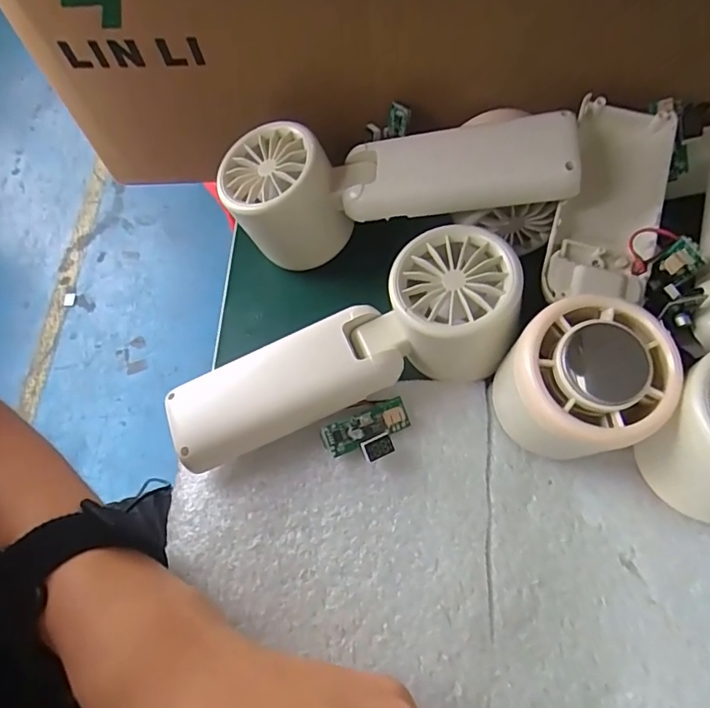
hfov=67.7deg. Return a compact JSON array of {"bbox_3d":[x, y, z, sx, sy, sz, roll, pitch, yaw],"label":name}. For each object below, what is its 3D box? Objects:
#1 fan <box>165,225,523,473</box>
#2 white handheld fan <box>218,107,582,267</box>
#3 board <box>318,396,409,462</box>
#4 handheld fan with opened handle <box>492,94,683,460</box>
[{"bbox_3d":[-0.004,0.003,0.239,0.164,0.038,0.058,-26,63,7],"label":"fan"},{"bbox_3d":[0.016,-0.077,0.259,0.158,0.069,0.045,4,64,7],"label":"white handheld fan"},{"bbox_3d":[0.007,0.036,0.232,0.039,0.012,0.022,-26,64,-8],"label":"board"},{"bbox_3d":[0.101,-0.019,0.227,0.058,0.059,0.140,18,67,14],"label":"handheld fan with opened handle"}]

